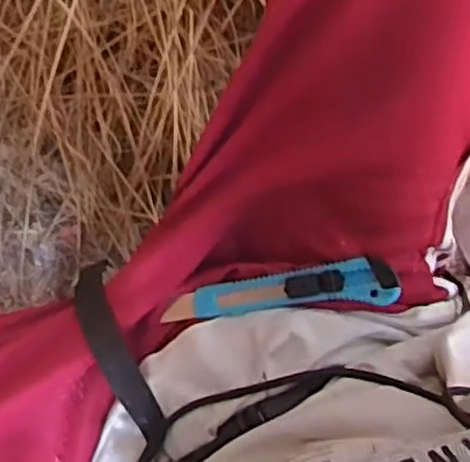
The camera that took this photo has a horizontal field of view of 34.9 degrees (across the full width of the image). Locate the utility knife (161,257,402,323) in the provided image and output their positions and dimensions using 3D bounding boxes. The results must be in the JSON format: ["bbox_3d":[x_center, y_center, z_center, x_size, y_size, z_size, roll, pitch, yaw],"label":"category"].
[{"bbox_3d":[0.031,0.044,0.522,0.162,0.016,0.030,-9,100,14],"label":"utility knife"}]

